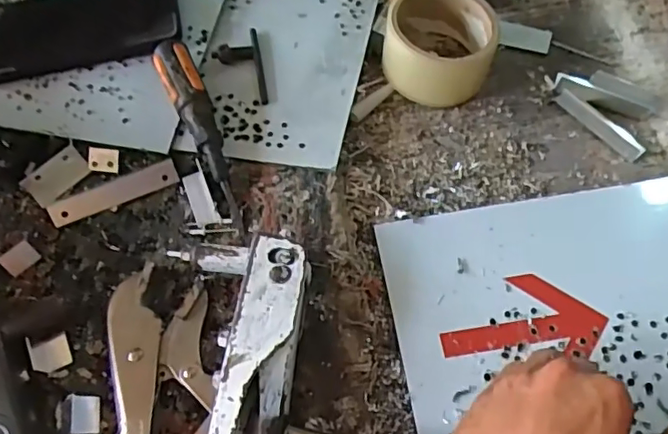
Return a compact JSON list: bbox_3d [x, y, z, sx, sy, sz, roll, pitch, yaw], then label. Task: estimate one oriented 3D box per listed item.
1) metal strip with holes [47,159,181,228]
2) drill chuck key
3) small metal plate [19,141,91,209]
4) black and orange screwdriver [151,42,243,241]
[{"bbox_3d":[-0.161,-0.018,0.426,0.093,0.005,0.021,-25,72,-9],"label":"metal strip with holes"},{"bbox_3d":[-0.077,-0.122,0.466,0.038,0.012,0.075,-10,63,-6],"label":"drill chuck key"},{"bbox_3d":[-0.208,-0.031,0.431,0.028,0.006,0.046,38,68,17],"label":"small metal plate"},{"bbox_3d":[-0.096,-0.064,0.428,0.026,0.032,0.158,-22,65,-12],"label":"black and orange screwdriver"}]

